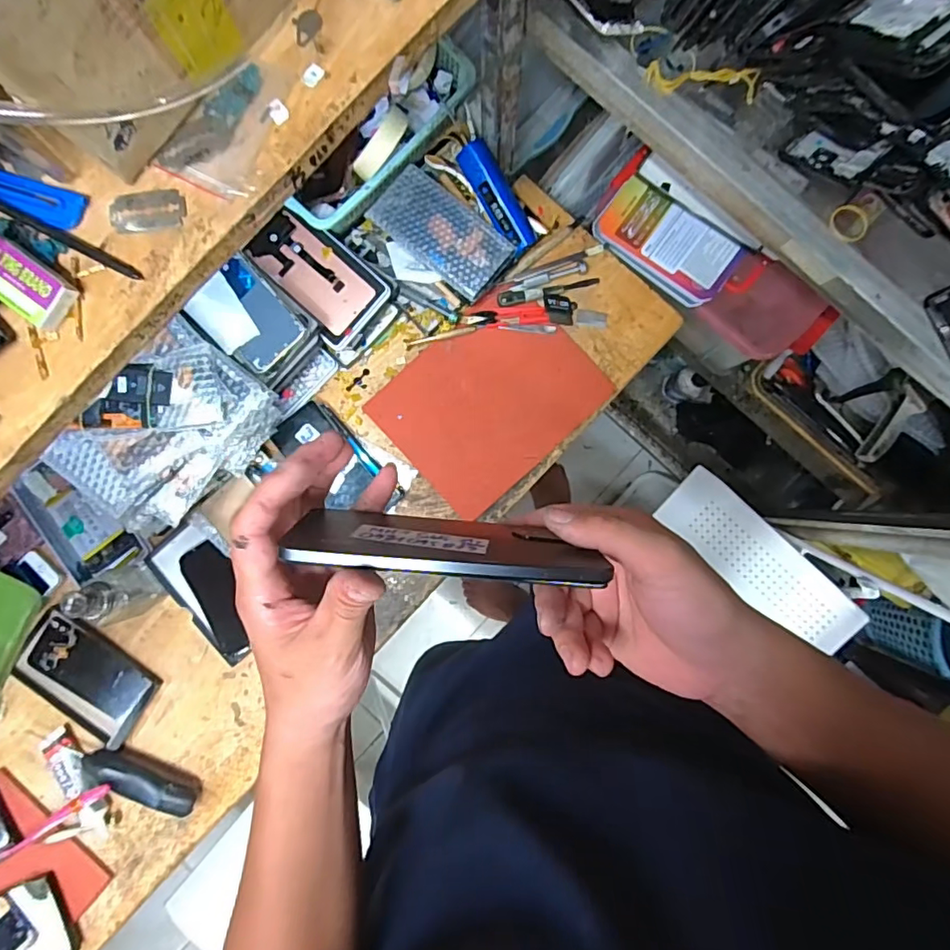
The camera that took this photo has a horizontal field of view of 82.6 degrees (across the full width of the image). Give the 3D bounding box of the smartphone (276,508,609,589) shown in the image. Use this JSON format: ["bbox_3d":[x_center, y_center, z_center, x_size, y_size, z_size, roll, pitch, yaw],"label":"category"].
[{"bbox_3d":[-0.014,0.035,0.290,0.152,0.070,0.010,7,106,-4],"label":"smartphone"}]

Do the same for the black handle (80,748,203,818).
[{"bbox_3d":[-0.414,0.379,0.664,0.145,0.046,0.038,22,89,2],"label":"black handle"}]

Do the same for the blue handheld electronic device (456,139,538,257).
[{"bbox_3d":[0.030,-0.334,0.651,0.041,0.027,0.133,-34,106,0],"label":"blue handheld electronic device"}]

